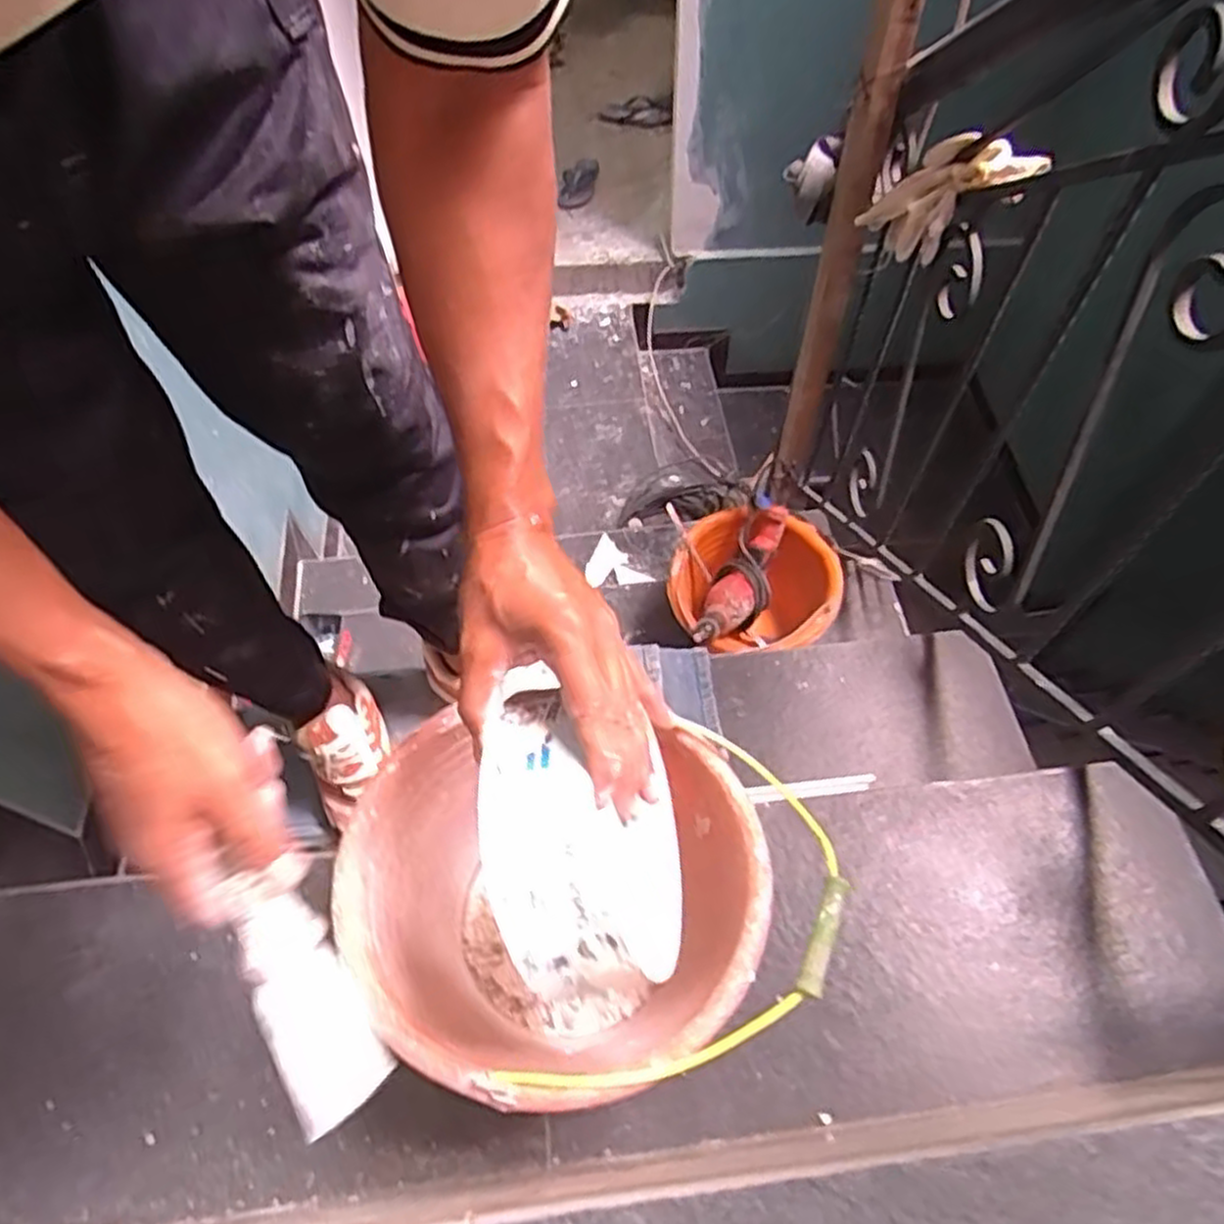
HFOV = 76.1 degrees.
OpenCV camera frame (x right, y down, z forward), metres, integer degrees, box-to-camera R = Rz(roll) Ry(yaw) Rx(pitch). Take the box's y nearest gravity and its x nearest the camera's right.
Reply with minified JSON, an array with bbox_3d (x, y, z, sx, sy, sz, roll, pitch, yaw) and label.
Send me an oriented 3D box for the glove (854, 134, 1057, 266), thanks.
[{"bbox_3d":[0.398,-0.496,0.934,0.100,0.205,0.061,39,56,-27],"label":"glove"}]

